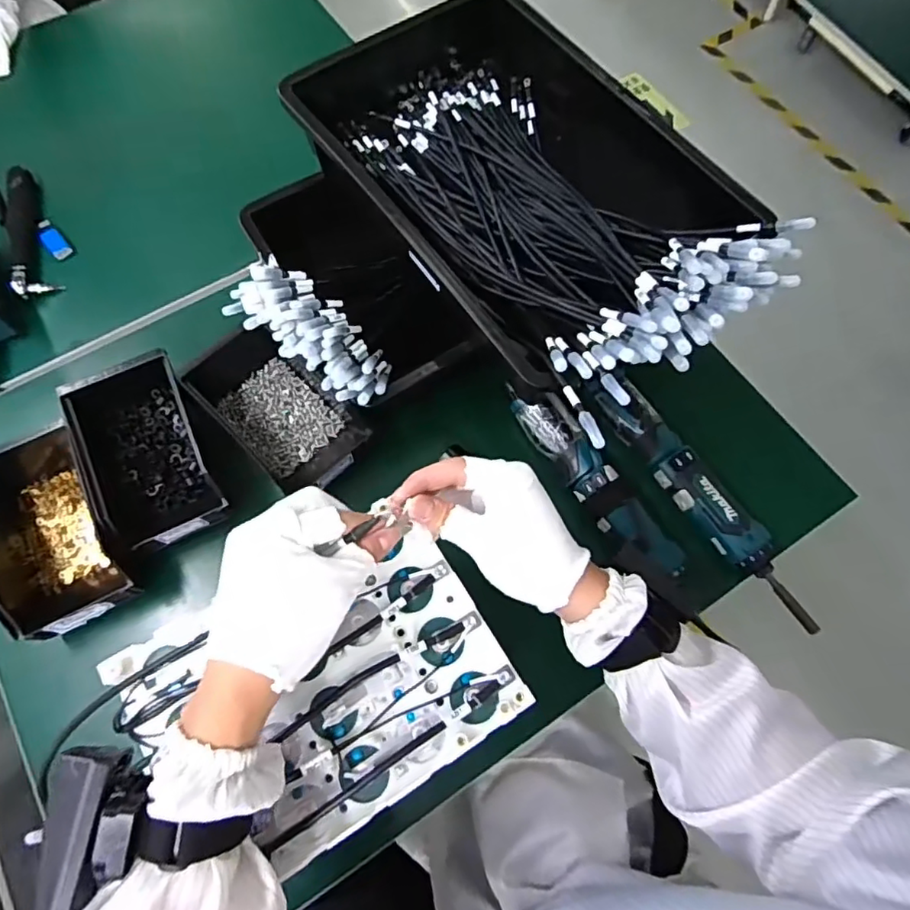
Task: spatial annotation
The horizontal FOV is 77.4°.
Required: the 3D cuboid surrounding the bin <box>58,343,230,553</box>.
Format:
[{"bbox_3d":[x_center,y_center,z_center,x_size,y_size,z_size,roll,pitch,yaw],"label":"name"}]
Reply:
[{"bbox_3d":[-0.302,-0.010,0.560,0.103,0.068,0.195,-26,71,-10],"label":"bin"}]

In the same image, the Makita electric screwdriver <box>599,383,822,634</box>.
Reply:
[{"bbox_3d":[0.245,0.045,0.565,0.041,0.049,0.281,-34,72,-12],"label":"Makita electric screwdriver"}]

